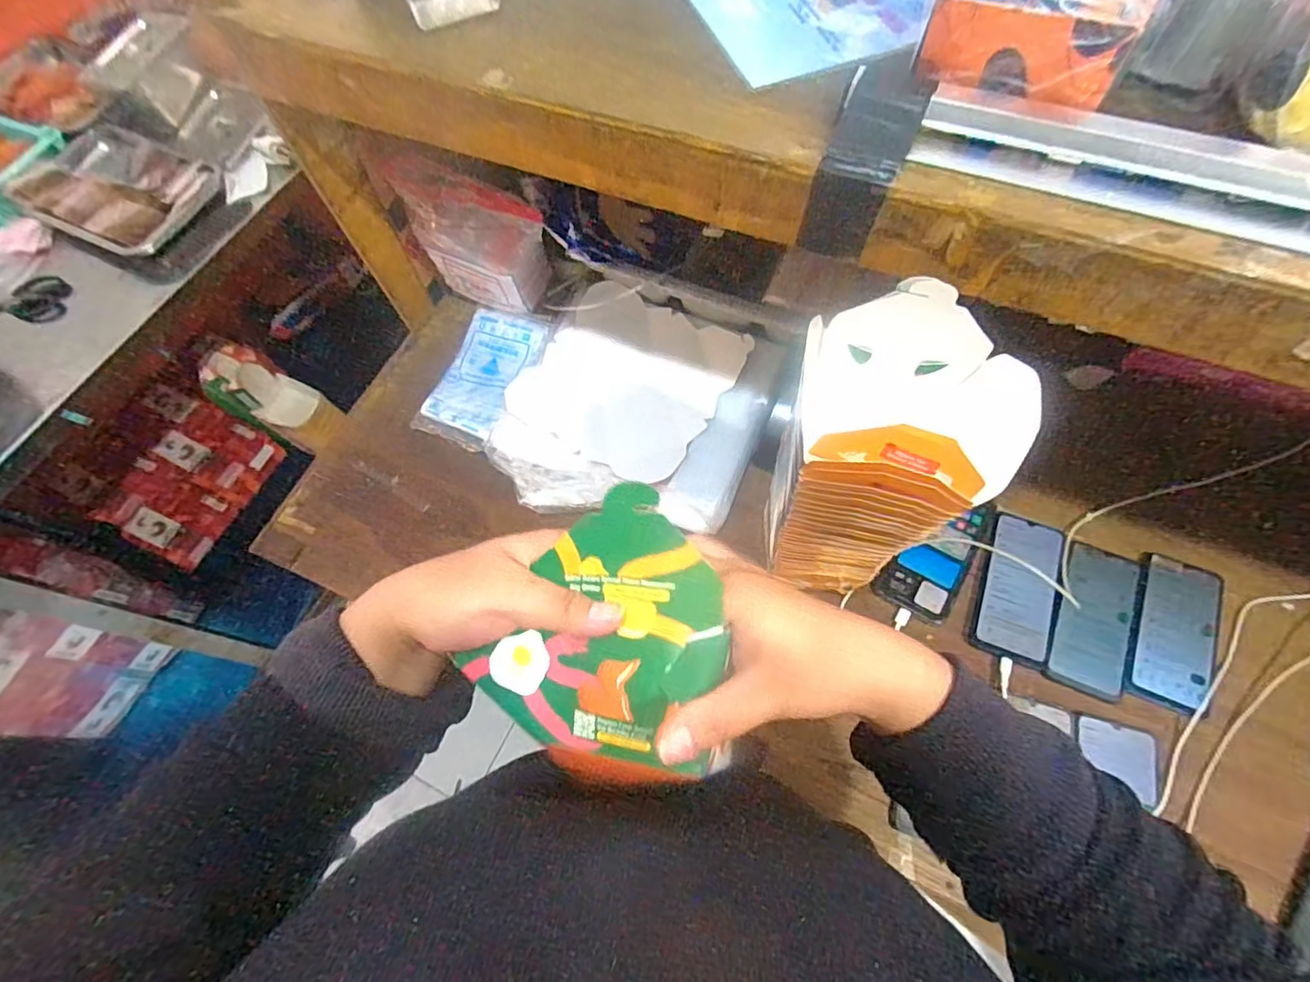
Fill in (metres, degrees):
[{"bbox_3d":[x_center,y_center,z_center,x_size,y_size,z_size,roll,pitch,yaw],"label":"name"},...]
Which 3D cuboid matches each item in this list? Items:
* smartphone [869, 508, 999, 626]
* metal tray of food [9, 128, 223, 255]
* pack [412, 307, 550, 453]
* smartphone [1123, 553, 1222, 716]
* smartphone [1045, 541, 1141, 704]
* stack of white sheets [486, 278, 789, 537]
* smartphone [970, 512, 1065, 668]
[{"bbox_3d":[0.323,0.065,0.655,0.082,0.012,0.158,29,70,15],"label":"smartphone"},{"bbox_3d":[-0.847,-0.475,0.905,0.262,0.043,0.208,27,70,14],"label":"metal tray of food"},{"bbox_3d":[-0.229,-0.155,0.776,0.113,0.014,0.203,21,72,10],"label":"pack"},{"bbox_3d":[0.548,0.147,0.601,0.079,0.013,0.155,19,68,11],"label":"smartphone"},{"bbox_3d":[0.464,0.134,0.608,0.072,0.009,0.159,20,68,12],"label":"smartphone"},{"bbox_3d":[-0.028,-0.103,0.738,0.314,0.037,0.313,20,68,12],"label":"stack of white sheets"},{"bbox_3d":[0.405,0.102,0.632,0.073,0.008,0.166,19,68,12],"label":"smartphone"}]

